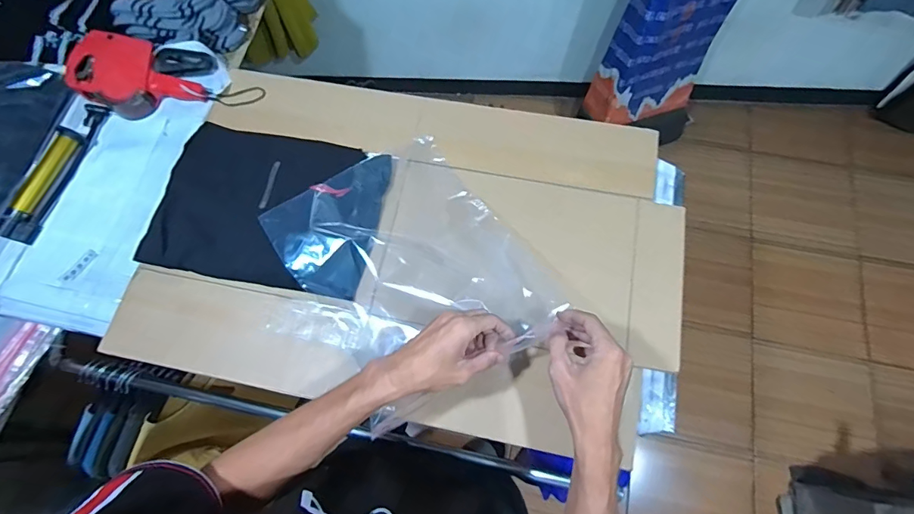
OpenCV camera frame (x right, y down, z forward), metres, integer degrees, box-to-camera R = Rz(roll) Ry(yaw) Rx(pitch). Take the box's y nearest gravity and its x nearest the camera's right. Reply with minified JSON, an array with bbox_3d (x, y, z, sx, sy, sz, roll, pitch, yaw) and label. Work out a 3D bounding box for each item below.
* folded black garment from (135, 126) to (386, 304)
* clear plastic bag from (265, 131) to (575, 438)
[{"bbox_3d":[-0.283,-0.081,0.644,0.330,0.041,0.241,9,72,4],"label":"folded black garment"},{"bbox_3d":[-0.085,0.019,0.597,0.317,0.063,0.358,-34,74,-10],"label":"clear plastic bag"}]

